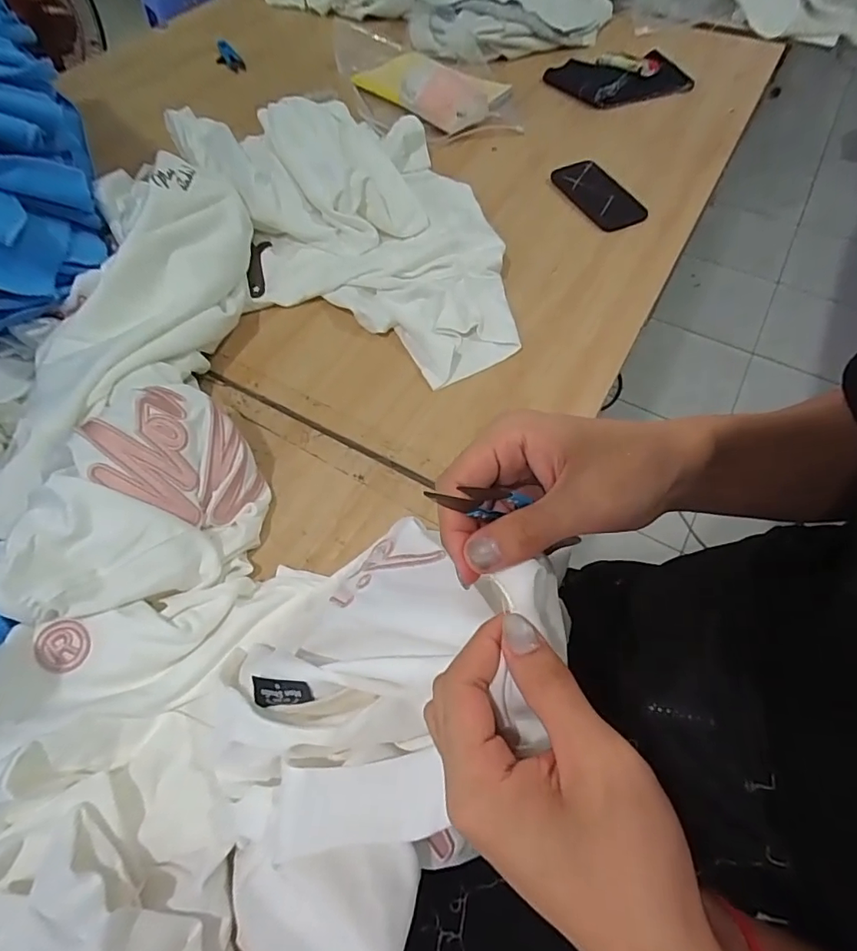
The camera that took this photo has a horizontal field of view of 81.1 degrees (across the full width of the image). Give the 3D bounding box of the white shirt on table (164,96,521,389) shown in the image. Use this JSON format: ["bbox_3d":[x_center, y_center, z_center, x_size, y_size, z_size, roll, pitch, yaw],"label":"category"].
[{"bbox_3d":[-0.087,-0.335,0.656,0.339,0.089,0.528,-23,62,-12],"label":"white shirt on table"}]

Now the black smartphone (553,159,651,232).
[{"bbox_3d":[0.253,-0.419,0.744,0.083,0.015,0.147,-20,65,-10],"label":"black smartphone"}]

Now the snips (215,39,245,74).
[{"bbox_3d":[-0.404,-0.842,1.012,0.040,0.017,0.086,-38,83,-19],"label":"snips"}]

